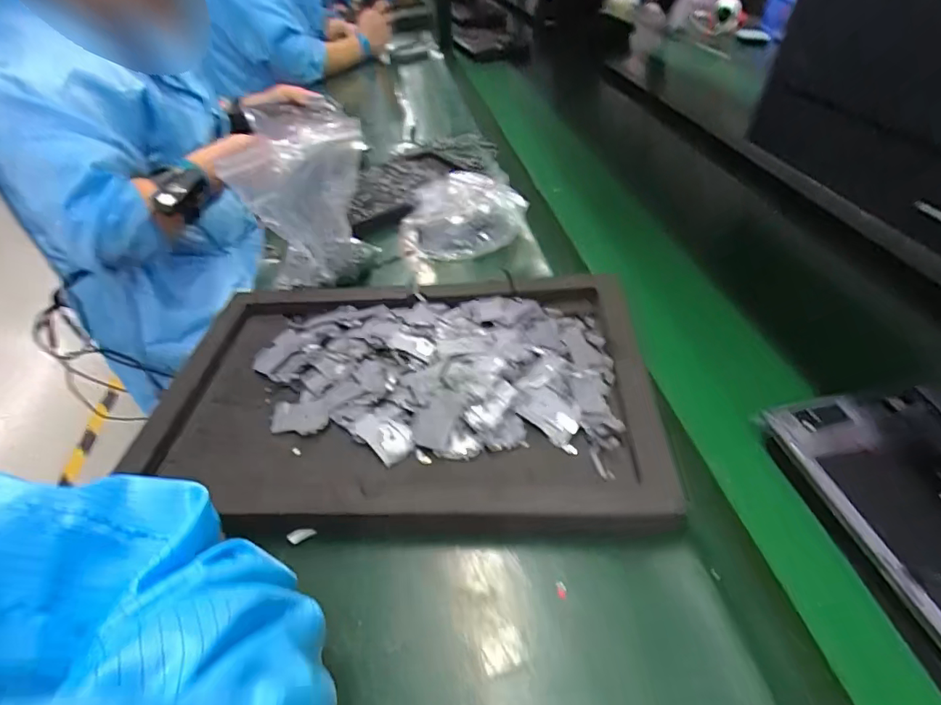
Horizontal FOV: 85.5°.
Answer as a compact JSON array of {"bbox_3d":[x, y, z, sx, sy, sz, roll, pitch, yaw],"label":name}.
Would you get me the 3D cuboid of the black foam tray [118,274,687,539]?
[{"bbox_3d":[-0.063,0.024,0.439,0.417,0.023,0.272,-1,46,6],"label":"black foam tray"}]

